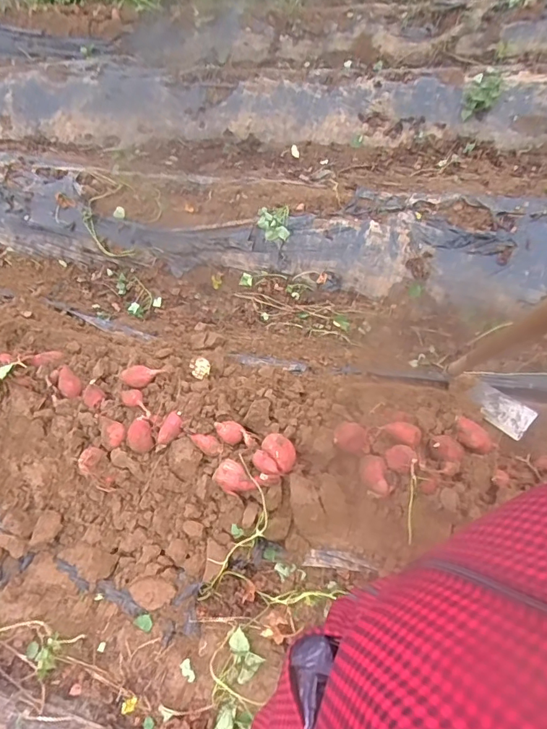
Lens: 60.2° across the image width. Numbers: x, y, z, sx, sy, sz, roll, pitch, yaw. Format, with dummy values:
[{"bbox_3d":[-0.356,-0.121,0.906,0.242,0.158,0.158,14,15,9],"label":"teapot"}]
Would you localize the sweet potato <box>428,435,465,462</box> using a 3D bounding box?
[{"bbox_3d":[0.485,0.233,1.321,0.098,0.048,0.081,10,55,12],"label":"sweet potato"}]

